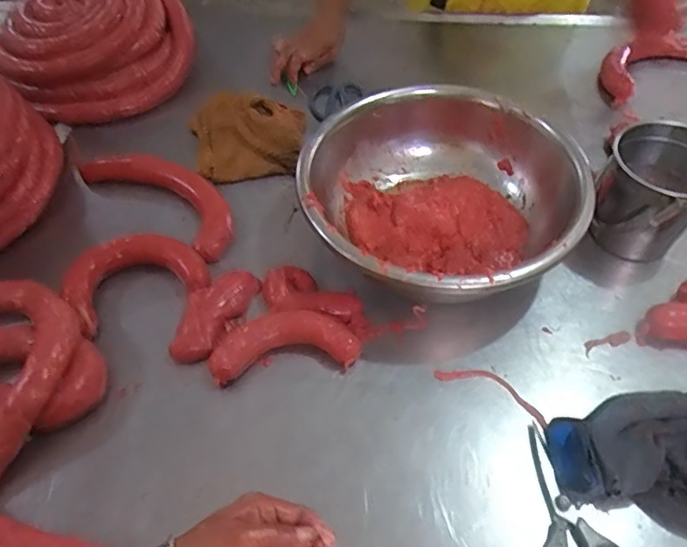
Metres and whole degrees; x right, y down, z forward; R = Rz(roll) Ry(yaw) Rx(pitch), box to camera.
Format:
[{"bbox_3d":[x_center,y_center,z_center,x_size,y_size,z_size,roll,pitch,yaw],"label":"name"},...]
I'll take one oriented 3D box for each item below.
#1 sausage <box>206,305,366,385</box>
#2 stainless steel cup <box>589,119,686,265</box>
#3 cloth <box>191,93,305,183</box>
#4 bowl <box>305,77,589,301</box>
[{"bbox_3d":[-0.070,0.080,0.644,0.169,0.032,0.074,-8,54,-3],"label":"sausage"},{"bbox_3d":[0.386,-0.100,0.696,0.109,0.145,0.124,-32,59,-19],"label":"stainless steel cup"},{"bbox_3d":[-0.154,-0.245,0.883,0.163,0.071,0.193,-11,55,-5],"label":"cloth"},{"bbox_3d":[0.121,-0.092,0.714,0.320,0.130,0.334,-1,54,2],"label":"bowl"}]

